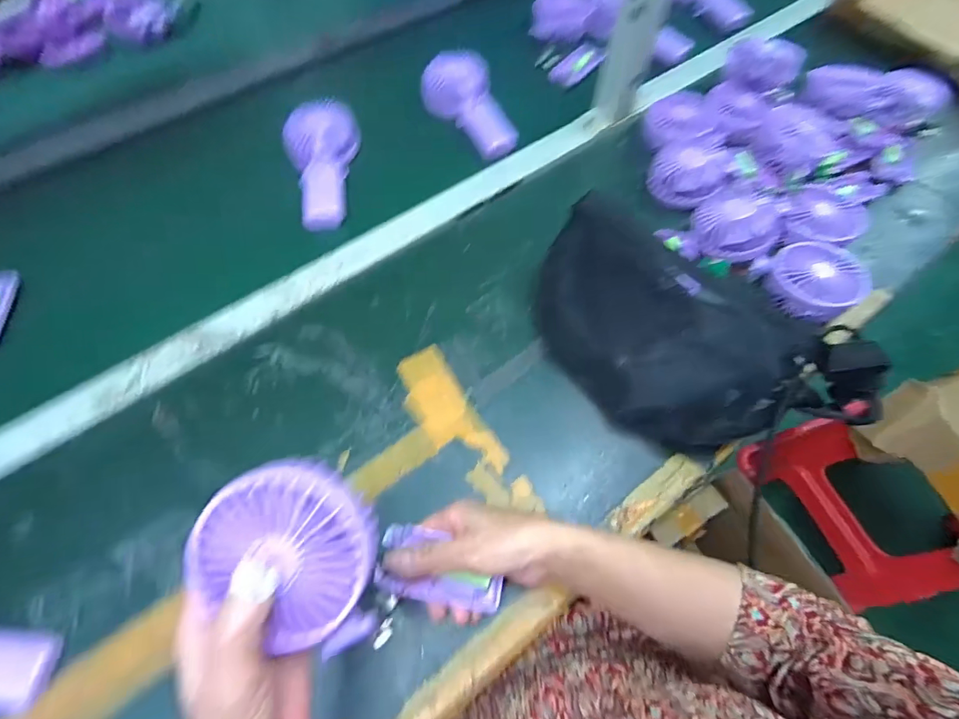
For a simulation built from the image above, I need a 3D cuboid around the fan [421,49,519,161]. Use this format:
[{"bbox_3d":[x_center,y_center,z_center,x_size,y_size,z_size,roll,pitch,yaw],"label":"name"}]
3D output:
[{"bbox_3d":[-0.011,-0.348,0.624,0.091,0.050,0.172,-26,65,-14],"label":"fan"}]

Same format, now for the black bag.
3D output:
[{"bbox_3d":[0.201,-0.013,0.438,0.341,0.086,0.188,33,66,16],"label":"black bag"}]

